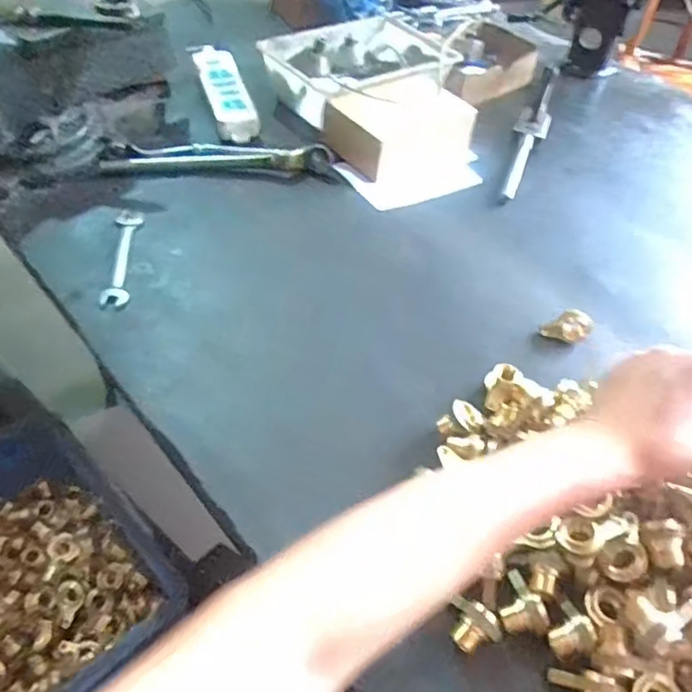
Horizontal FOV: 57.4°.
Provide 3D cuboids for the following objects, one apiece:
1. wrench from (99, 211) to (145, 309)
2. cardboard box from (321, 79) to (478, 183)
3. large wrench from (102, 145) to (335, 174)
[{"bbox_3d":[-0.238,-0.096,0.677,0.028,0.004,0.157,-2,48,-7],"label":"wrench"},{"bbox_3d":[0.073,-0.289,0.823,0.185,0.055,0.123,-26,55,-25],"label":"cardboard box"},{"bbox_3d":[-0.156,-0.238,0.789,0.276,0.021,0.053,-2,48,-7],"label":"large wrench"}]

